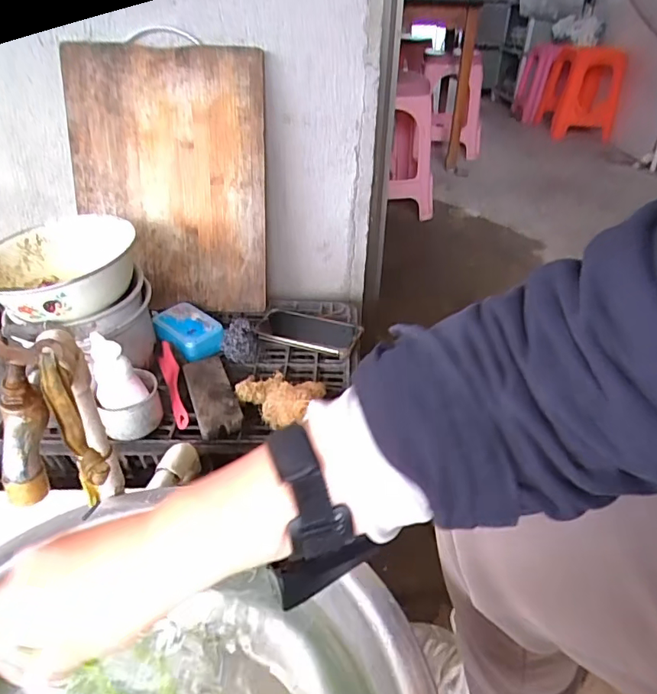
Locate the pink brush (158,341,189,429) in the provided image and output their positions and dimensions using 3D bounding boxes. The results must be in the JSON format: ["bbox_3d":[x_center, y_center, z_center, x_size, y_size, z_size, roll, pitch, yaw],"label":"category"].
[{"bbox_3d":[-0.216,0.052,0.719,0.023,0.043,0.149,-14,38,-21],"label":"pink brush"}]

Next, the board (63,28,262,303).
[{"bbox_3d":[-0.244,-0.251,0.802,0.287,0.387,0.024,-1,23,-6],"label":"board"}]

